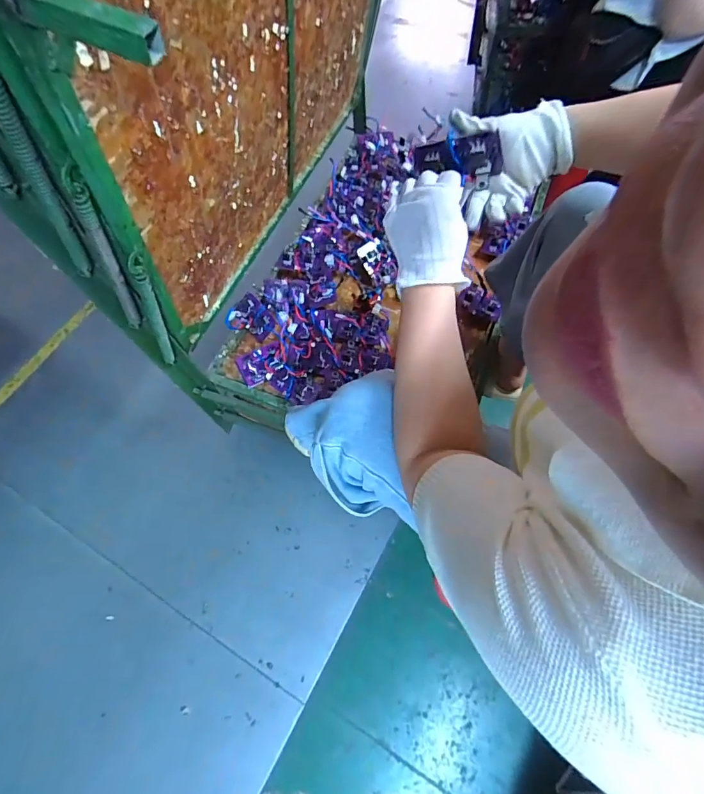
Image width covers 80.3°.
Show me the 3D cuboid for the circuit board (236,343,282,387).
[{"bbox_3d":[-0.184,-0.068,0.858,0.092,0.018,0.067,-23,96,-4],"label":"circuit board"}]

